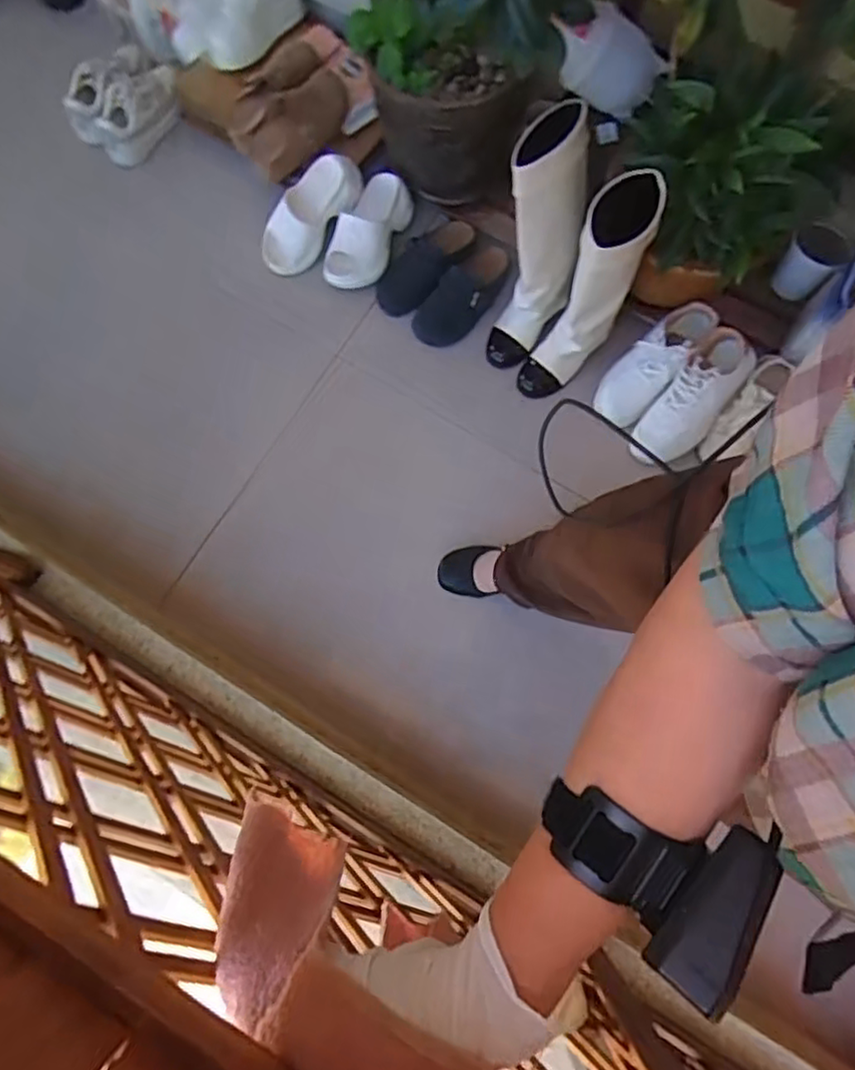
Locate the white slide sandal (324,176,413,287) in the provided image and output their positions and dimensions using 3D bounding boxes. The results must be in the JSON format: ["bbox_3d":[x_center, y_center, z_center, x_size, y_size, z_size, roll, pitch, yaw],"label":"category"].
[{"bbox_3d":[-0.112,-0.585,1.292,0.112,0.091,0.233,38,103,8],"label":"white slide sandal"}]

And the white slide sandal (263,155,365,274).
[{"bbox_3d":[-0.231,-0.610,1.282,0.246,0.086,0.083,-43,78,24],"label":"white slide sandal"}]

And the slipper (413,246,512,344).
[{"bbox_3d":[0.079,-0.471,1.284,0.090,0.065,0.250,43,81,9],"label":"slipper"}]

